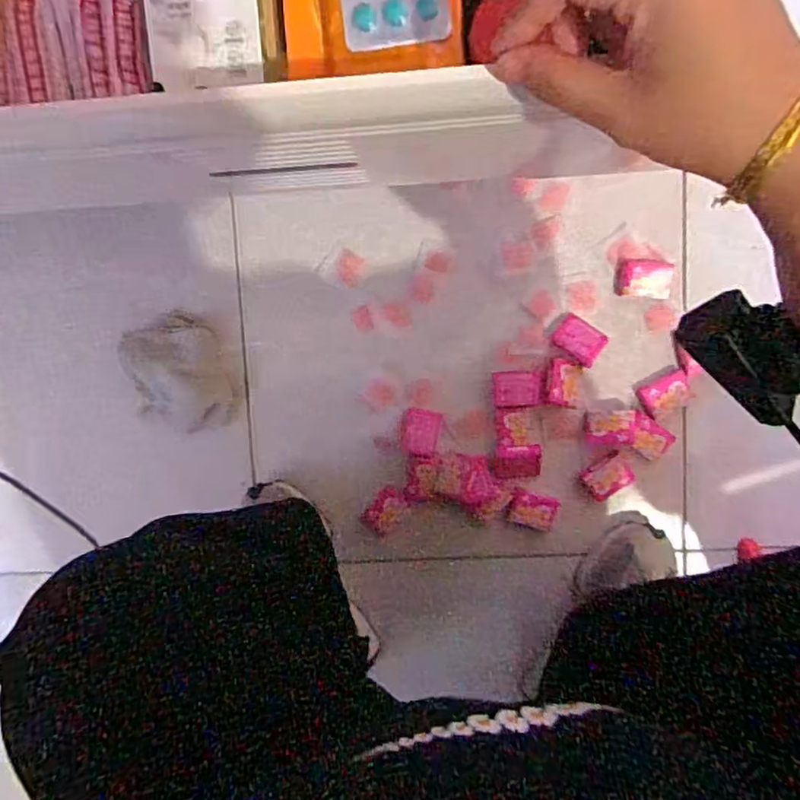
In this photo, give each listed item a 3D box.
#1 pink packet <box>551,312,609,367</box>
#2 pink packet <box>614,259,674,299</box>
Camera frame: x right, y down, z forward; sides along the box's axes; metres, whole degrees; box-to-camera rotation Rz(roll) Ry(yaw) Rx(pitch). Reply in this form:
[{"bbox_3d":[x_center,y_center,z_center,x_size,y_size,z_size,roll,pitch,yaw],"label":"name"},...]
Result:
[{"bbox_3d":[0.197,-0.066,0.665,0.054,0.012,0.040,36,99,-3],"label":"pink packet"},{"bbox_3d":[0.265,-0.132,0.656,0.054,0.016,0.038,7,93,4],"label":"pink packet"}]

